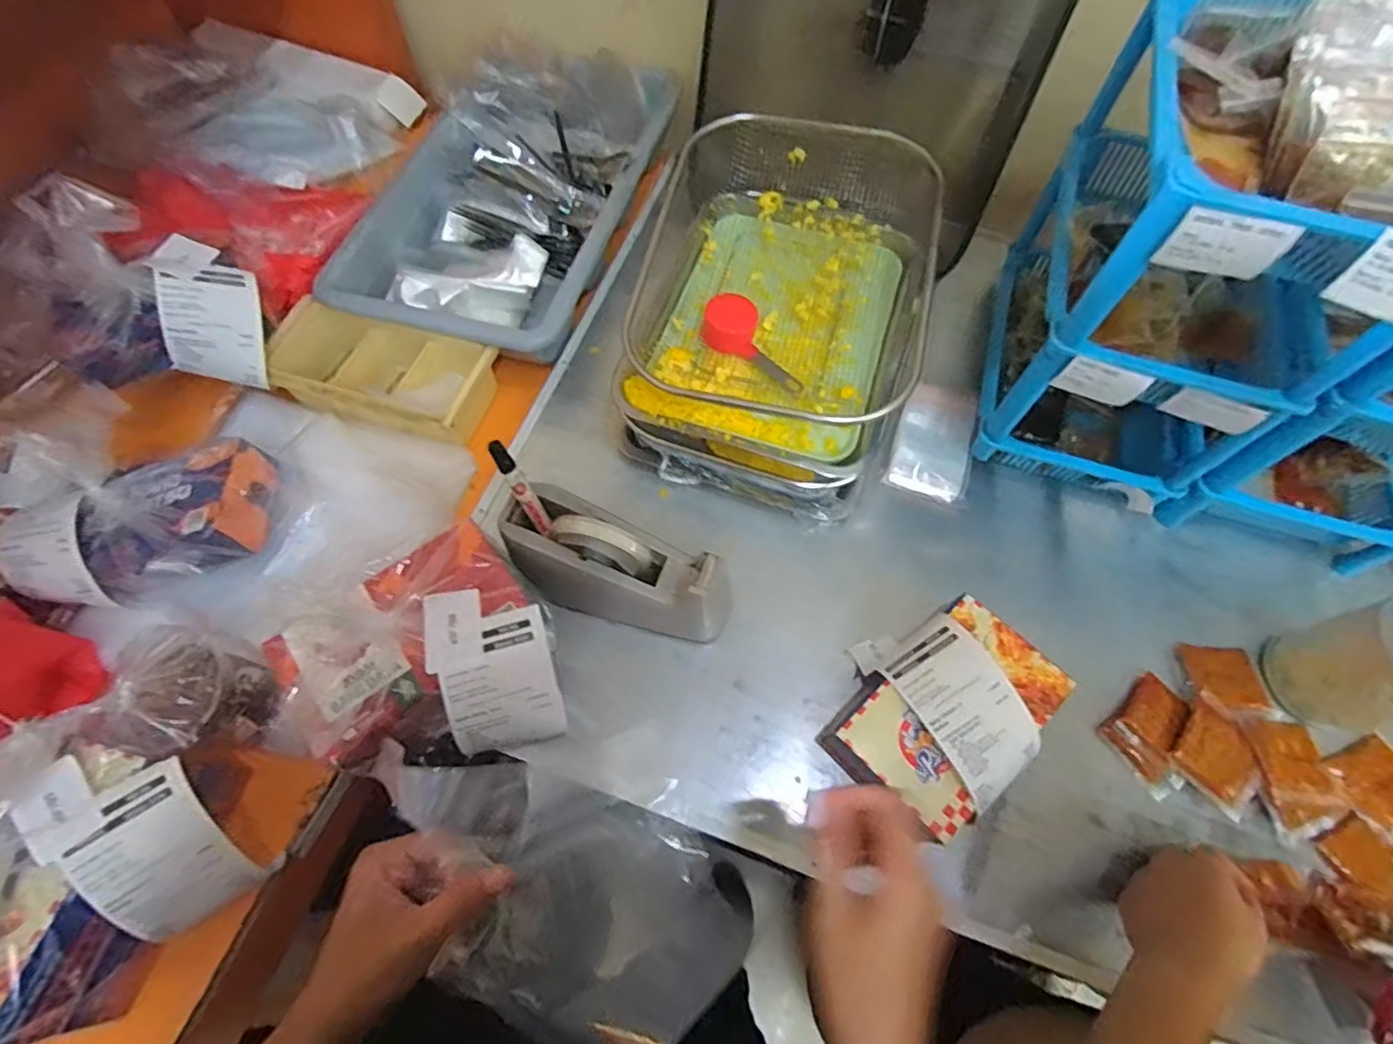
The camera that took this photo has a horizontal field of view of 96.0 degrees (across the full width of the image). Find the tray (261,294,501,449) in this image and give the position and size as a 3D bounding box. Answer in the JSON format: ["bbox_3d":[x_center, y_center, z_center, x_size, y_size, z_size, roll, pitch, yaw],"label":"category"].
[{"bbox_3d":[-0.333,-0.164,0.676,0.227,0.052,0.104,15,65,7],"label":"tray"}]

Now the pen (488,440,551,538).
[{"bbox_3d":[-0.146,-0.028,0.520,0.015,0.097,0.016,-33,25,-15],"label":"pen"}]

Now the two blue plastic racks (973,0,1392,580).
[{"bbox_3d":[0.512,-0.192,0.544,0.390,0.334,0.305,17,66,7],"label":"two blue plastic racks"}]

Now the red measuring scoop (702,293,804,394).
[{"bbox_3d":[0.060,-0.178,0.640,0.055,0.026,0.128,-43,85,-18],"label":"red measuring scoop"}]

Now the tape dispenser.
[{"bbox_3d":[-0.063,0.037,0.538,0.209,0.094,0.085,25,66,-4],"label":"tape dispenser"}]

